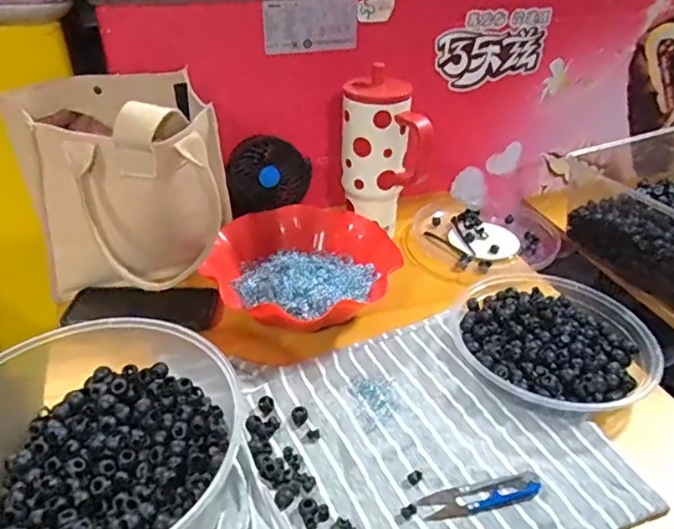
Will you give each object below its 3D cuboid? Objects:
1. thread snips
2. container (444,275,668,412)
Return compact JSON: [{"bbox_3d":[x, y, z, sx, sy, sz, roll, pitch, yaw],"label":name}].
[{"bbox_3d":[0.120,0.191,0.460,0.104,0.004,0.024,-7,35,-12],"label":"thread snips"},{"bbox_3d":[0.229,0.078,0.590,0.191,0.042,0.206,1,34,-1],"label":"container"}]

